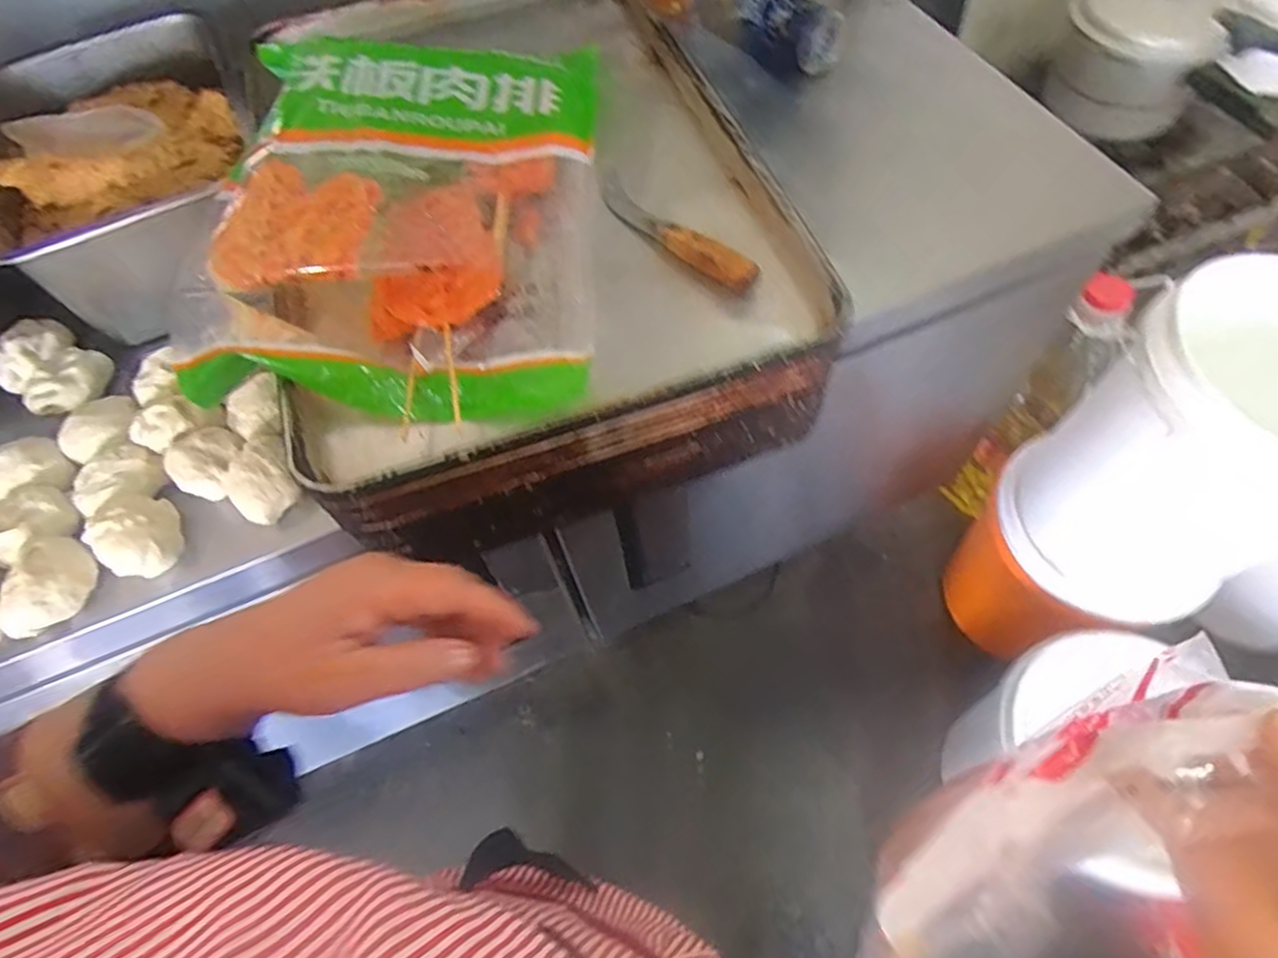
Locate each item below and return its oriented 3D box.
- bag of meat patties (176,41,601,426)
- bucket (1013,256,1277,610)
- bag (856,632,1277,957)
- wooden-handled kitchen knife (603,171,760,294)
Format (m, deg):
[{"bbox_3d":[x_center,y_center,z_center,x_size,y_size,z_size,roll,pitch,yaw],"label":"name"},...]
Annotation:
[{"bbox_3d":[-0.181,-0.225,0.560,0.287,0.070,0.390,-2,60,3],"label":"bag of meat patties"},{"bbox_3d":[0.663,-0.032,0.835,0.256,0.360,0.262,-2,60,3],"label":"bucket"},{"bbox_3d":[0.194,0.155,0.301,0.238,0.047,0.081,-43,62,14],"label":"bag"},{"bbox_3d":[0.026,-0.199,0.563,0.029,0.031,0.169,-42,66,-18],"label":"wooden-handled kitchen knife"}]

